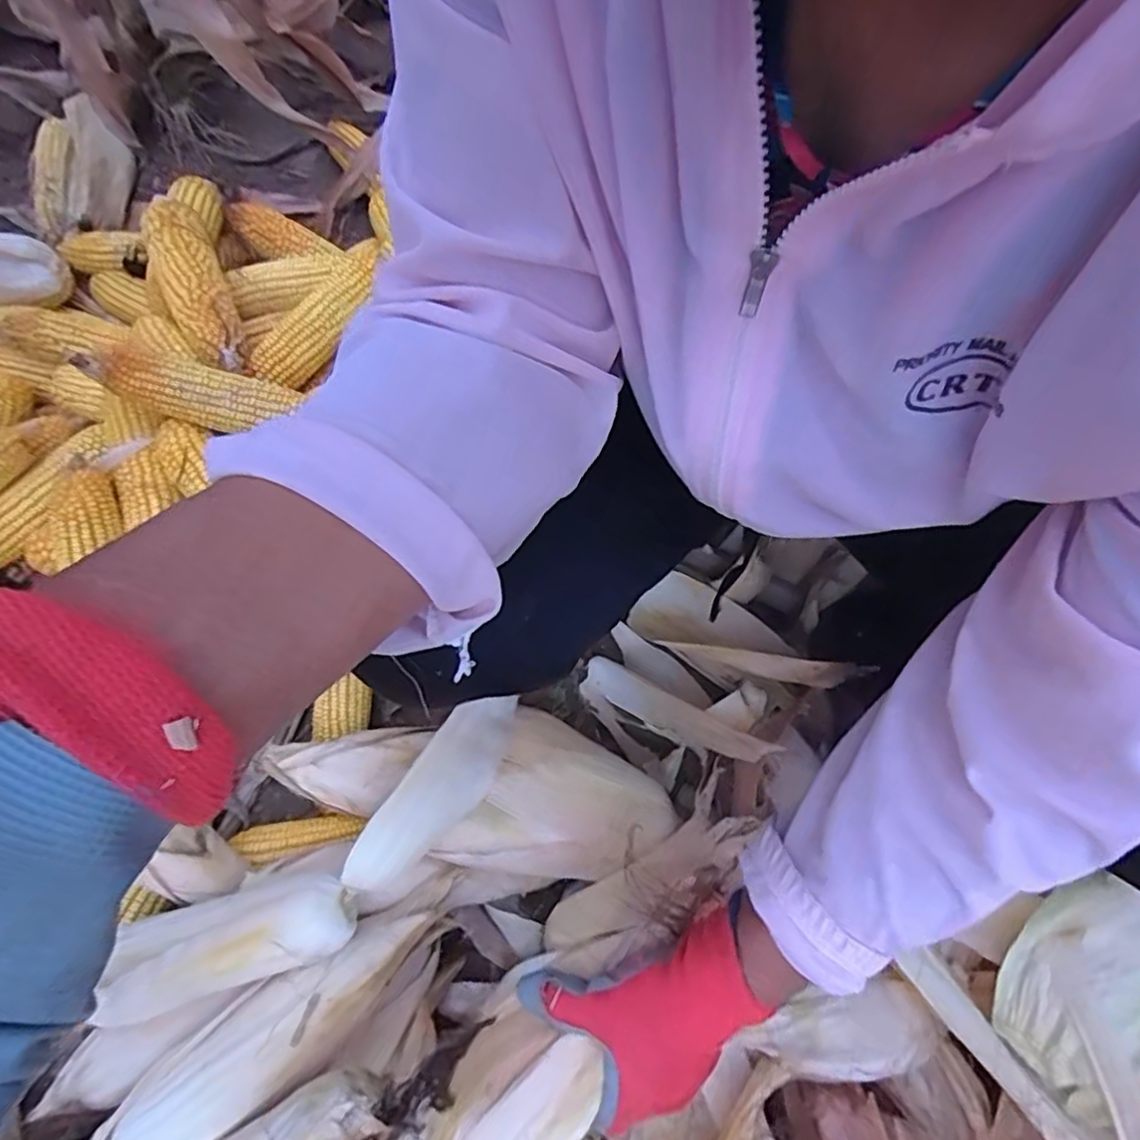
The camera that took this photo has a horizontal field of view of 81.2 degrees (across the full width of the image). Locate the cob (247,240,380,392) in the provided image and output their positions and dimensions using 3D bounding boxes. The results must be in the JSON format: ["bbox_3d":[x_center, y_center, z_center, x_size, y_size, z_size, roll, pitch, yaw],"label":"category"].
[{"bbox_3d":[-0.254,-0.249,0.669,0.053,0.039,0.180,29,72,8],"label":"cob"}]

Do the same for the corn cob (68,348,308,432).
[{"bbox_3d":[-0.337,-0.162,0.587,0.164,0.043,0.052,8,68,-22],"label":"corn cob"}]

